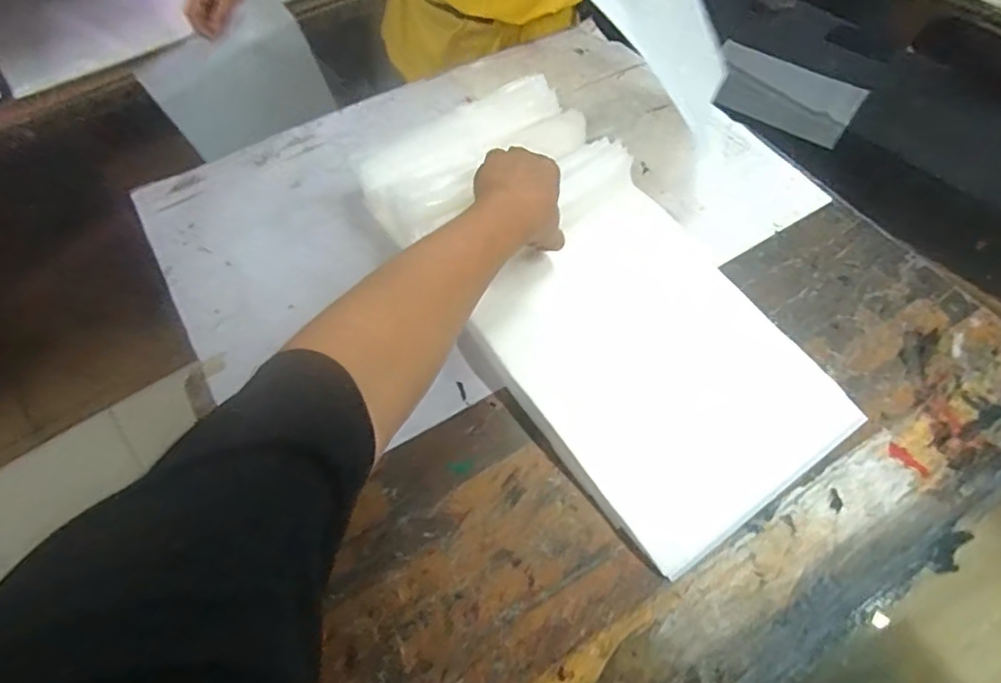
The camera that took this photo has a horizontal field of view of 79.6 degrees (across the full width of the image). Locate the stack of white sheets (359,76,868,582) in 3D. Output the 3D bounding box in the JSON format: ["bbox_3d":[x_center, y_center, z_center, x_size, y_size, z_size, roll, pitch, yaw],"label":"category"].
[{"bbox_3d":[0.095,-0.063,0.613,0.269,0.065,0.510,-33,75,-18],"label":"stack of white sheets"}]

